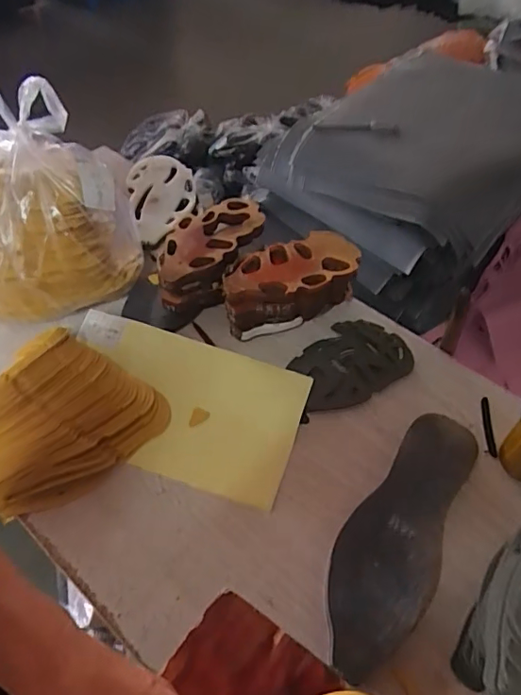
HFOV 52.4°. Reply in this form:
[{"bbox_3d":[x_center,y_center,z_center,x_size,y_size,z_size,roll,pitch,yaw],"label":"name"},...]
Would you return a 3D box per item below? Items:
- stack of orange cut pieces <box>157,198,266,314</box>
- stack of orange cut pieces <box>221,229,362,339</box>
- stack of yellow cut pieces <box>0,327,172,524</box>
[{"bbox_3d":[-0.085,-0.148,0.847,0.121,0.081,0.223,33,56,23],"label":"stack of orange cut pieces"},{"bbox_3d":[0.041,-0.098,0.817,0.208,0.097,0.115,-16,53,-15],"label":"stack of orange cut pieces"},{"bbox_3d":[-0.264,0.097,0.670,0.197,0.075,0.229,28,55,19],"label":"stack of yellow cut pieces"}]

